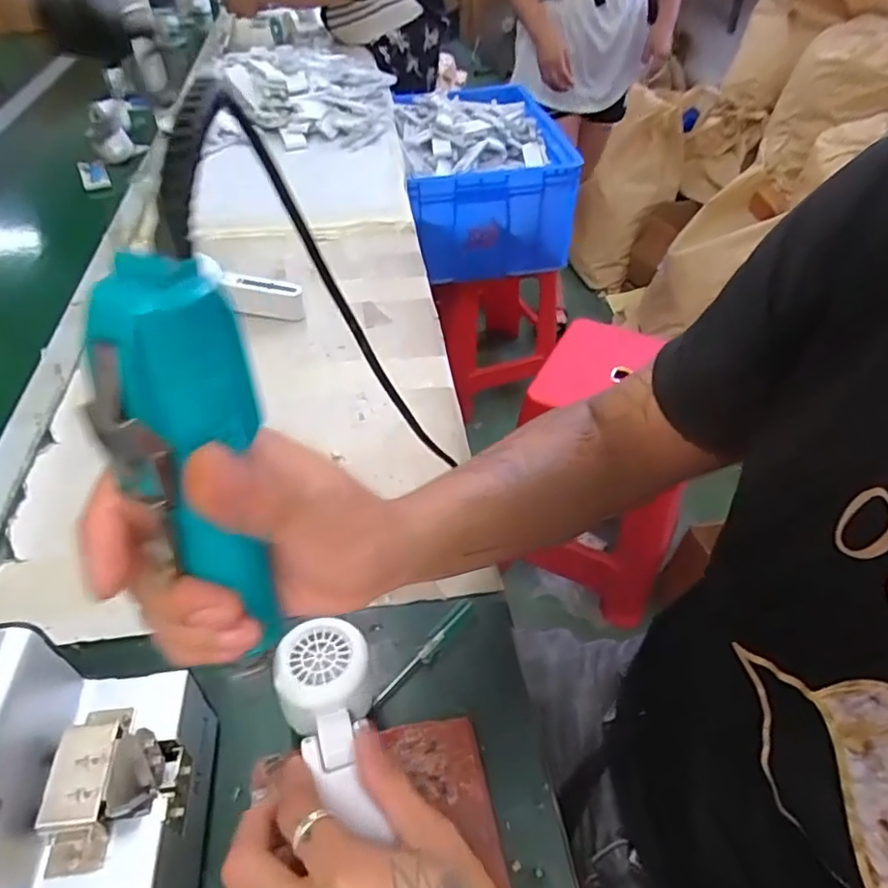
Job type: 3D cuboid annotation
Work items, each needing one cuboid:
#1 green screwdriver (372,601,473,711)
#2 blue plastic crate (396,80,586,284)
[{"bbox_3d":[-0.012,0.150,0.425,0.014,0.016,0.098,32,53,27],"label":"green screwdriver"},{"bbox_3d":[0.082,-0.626,1.388,0.355,0.253,0.527,-4,46,-4],"label":"blue plastic crate"}]

